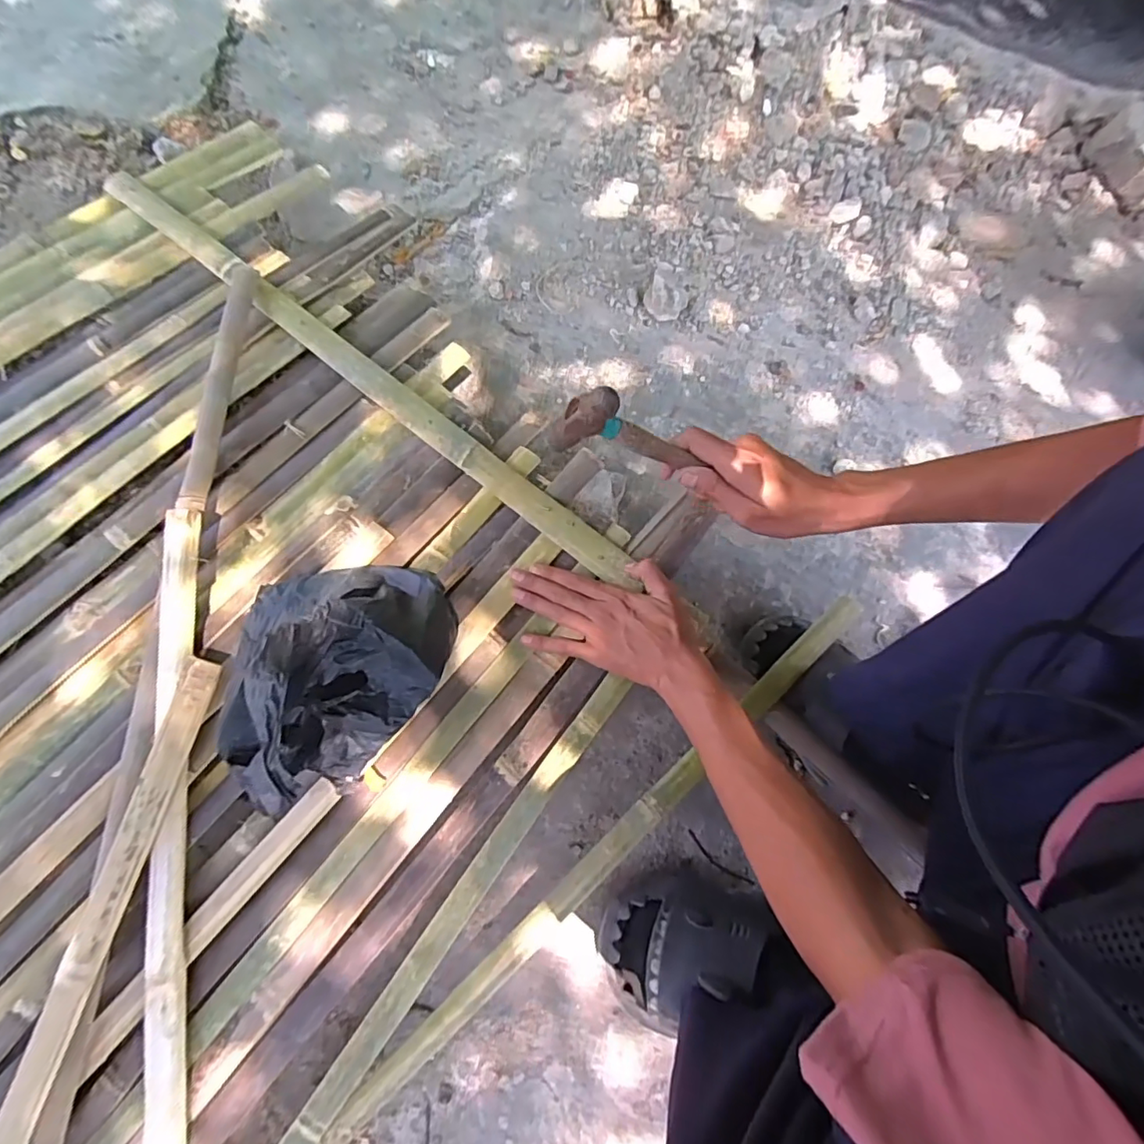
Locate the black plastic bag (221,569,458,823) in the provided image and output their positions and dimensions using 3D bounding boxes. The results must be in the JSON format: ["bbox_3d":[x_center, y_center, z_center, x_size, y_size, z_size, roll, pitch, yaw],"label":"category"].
[{"bbox_3d":[-0.221,0.068,0.484,0.188,0.142,0.208,43,71,8],"label":"black plastic bag"}]

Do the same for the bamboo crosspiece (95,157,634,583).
[{"bbox_3d":[-0.267,-0.254,0.641,0.841,0.021,0.037,38,75,9],"label":"bamboo crosspiece"}]

